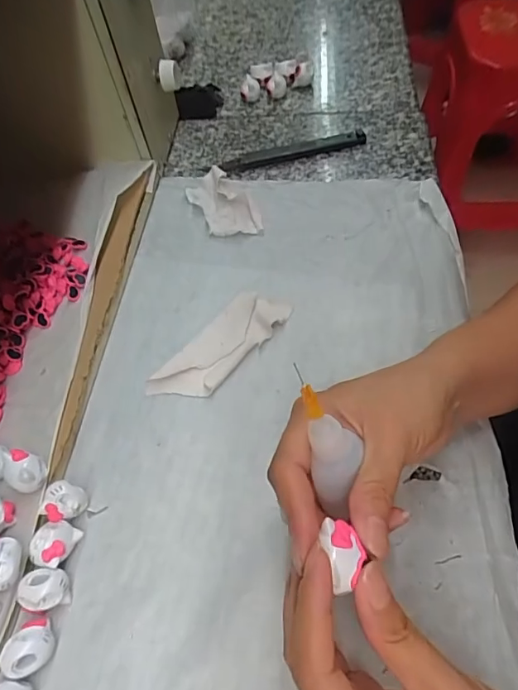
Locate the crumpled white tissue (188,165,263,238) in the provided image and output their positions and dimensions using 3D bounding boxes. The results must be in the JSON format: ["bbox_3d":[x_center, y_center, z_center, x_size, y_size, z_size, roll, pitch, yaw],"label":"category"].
[{"bbox_3d":[-0.028,-0.125,0.422,0.049,0.018,0.081,-26,58,-11],"label":"crumpled white tissue"}]

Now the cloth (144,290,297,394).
[{"bbox_3d":[-0.027,0.000,0.344,0.041,0.008,0.109,33,66,24],"label":"cloth"}]

